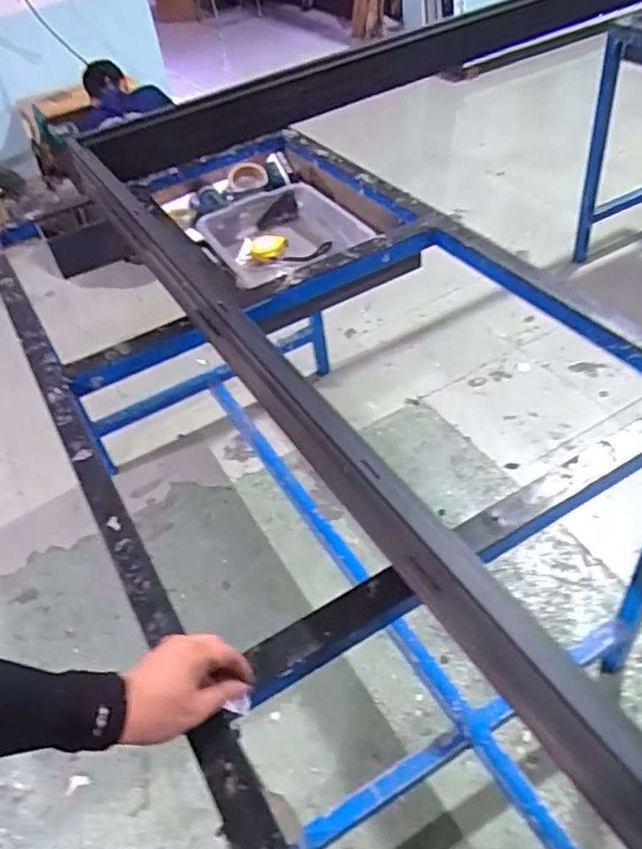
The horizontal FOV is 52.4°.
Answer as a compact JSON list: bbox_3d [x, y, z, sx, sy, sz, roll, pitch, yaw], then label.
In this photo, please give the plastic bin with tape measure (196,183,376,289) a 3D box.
[{"bbox_3d":[-0.078,-0.387,1.384,0.300,0.088,0.382,-22,45,-11],"label":"plastic bin with tape measure"}]

